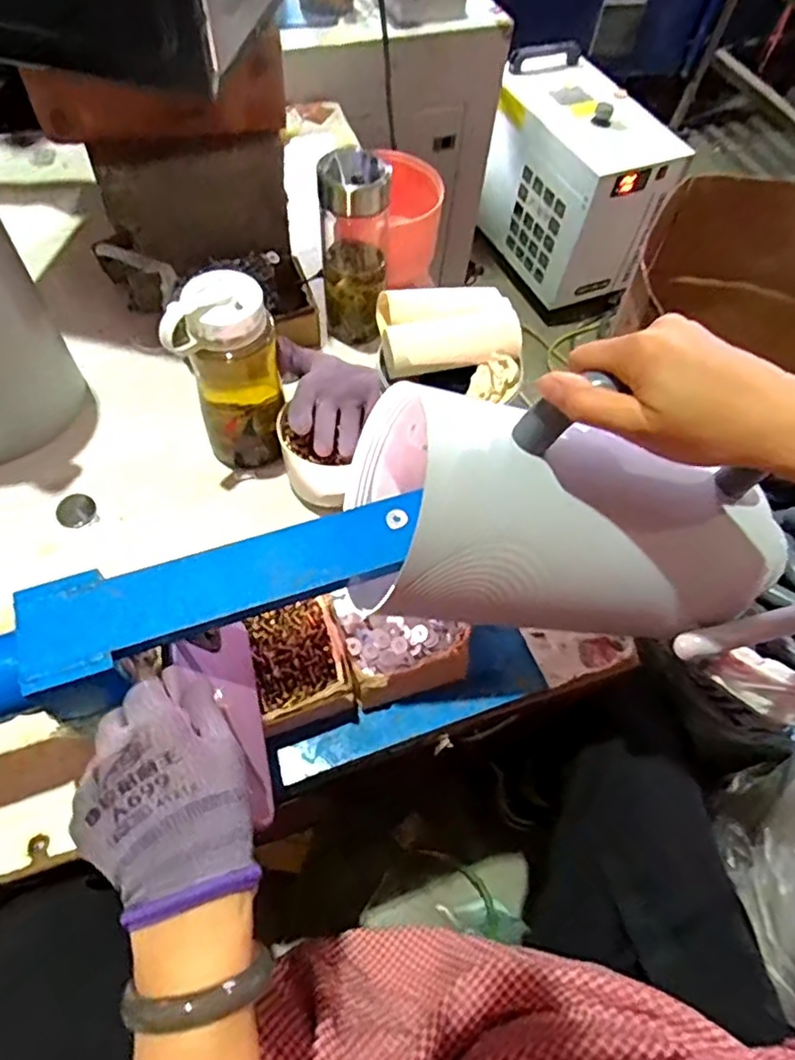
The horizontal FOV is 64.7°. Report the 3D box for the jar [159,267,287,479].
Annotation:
[{"bbox_3d":[-0.150,-0.139,0.587,0.088,0.180,0.084,0,60,-4],"label":"jar"}]

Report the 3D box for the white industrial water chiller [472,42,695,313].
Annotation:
[{"bbox_3d":[0.451,-0.925,1.683,0.278,0.391,0.489,-27,66,-18],"label":"white industrial water chiller"}]

